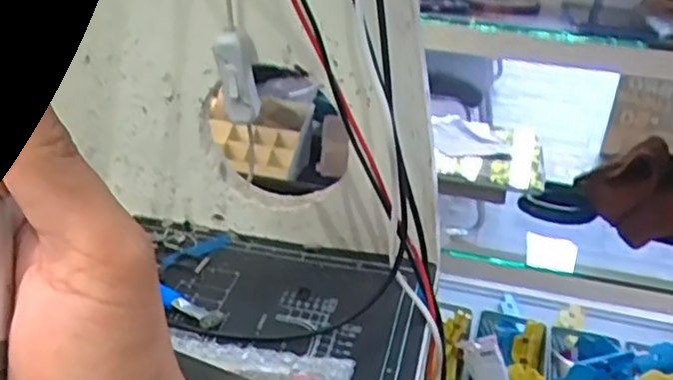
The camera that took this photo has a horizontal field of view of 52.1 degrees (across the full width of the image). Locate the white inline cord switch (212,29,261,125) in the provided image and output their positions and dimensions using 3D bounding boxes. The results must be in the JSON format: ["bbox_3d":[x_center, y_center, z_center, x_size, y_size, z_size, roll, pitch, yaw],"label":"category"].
[{"bbox_3d":[-0.059,-0.066,0.408,0.023,0.056,0.014,-9,35,-18],"label":"white inline cord switch"}]

